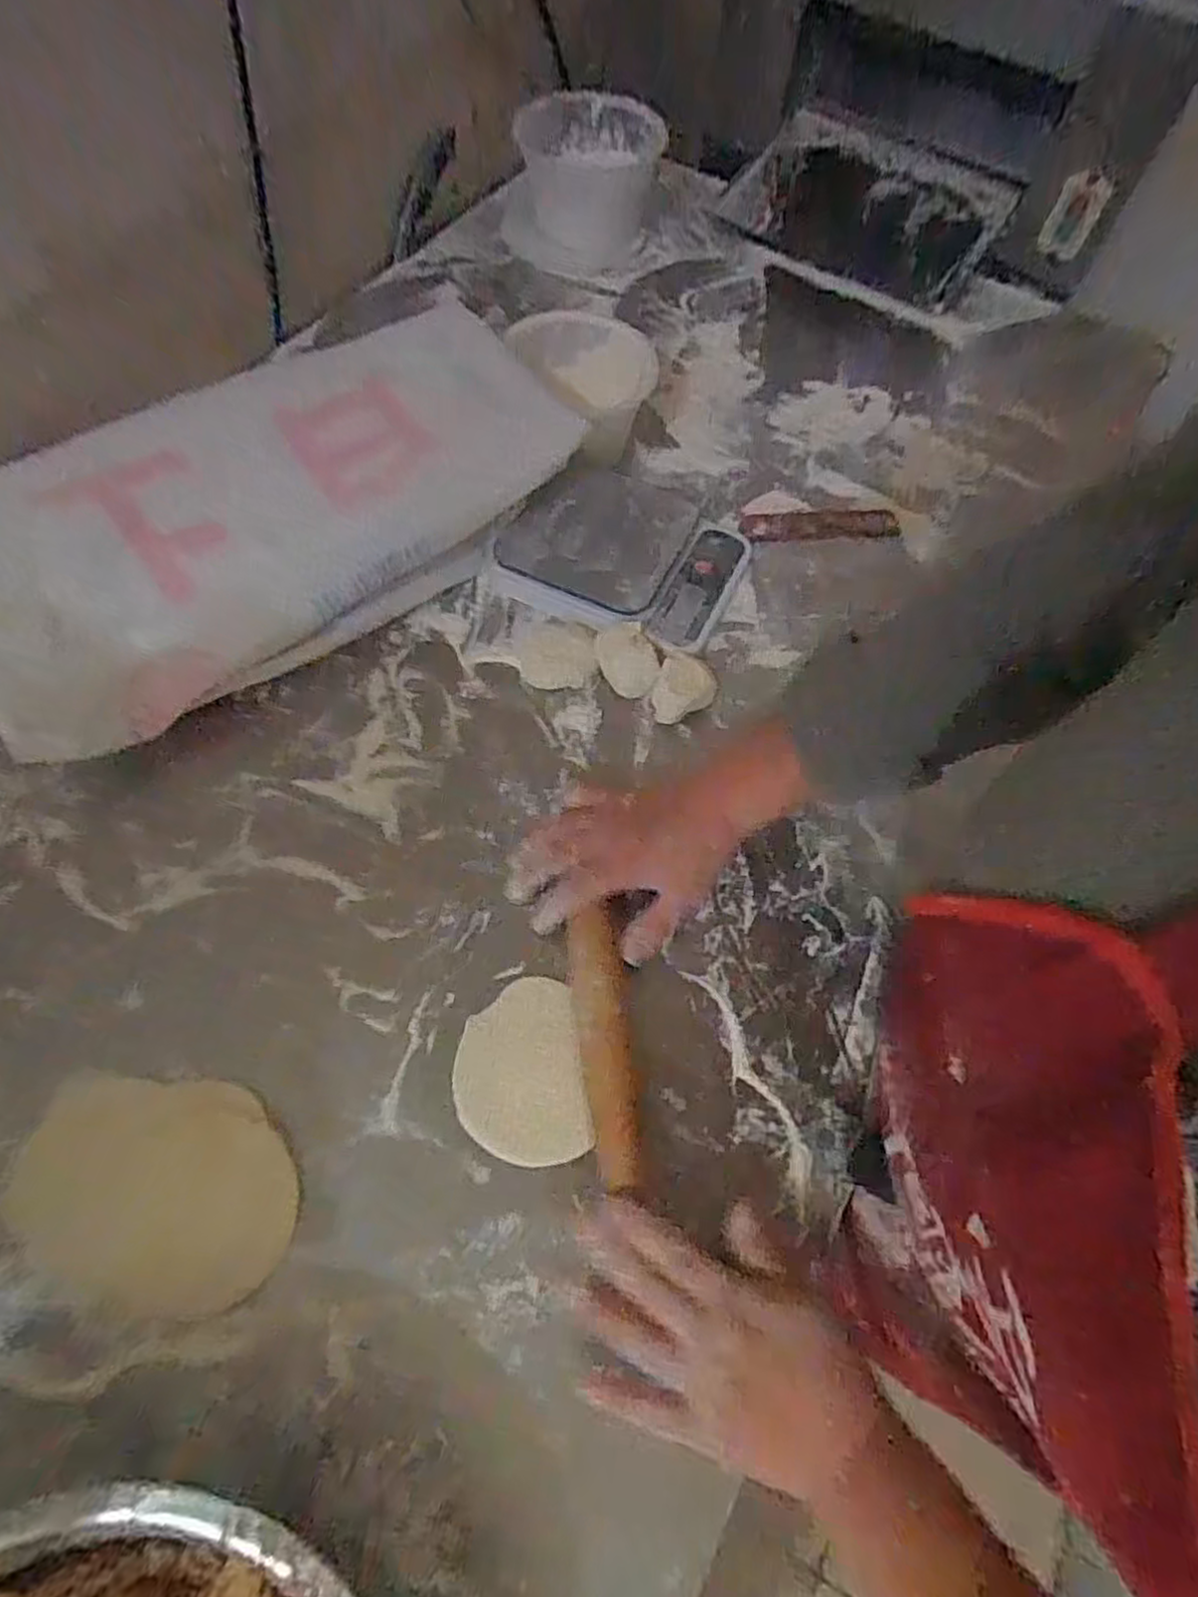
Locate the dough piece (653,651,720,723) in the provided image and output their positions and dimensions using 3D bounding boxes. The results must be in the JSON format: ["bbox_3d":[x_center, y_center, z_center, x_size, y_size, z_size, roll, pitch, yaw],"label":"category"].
[{"bbox_3d":[0.066,-0.083,0.546,0.044,0.023,0.050,18,65,5],"label":"dough piece"}]

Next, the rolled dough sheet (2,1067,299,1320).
[{"bbox_3d":[-0.249,0.219,0.399,0.153,0.004,0.112,5,64,-1],"label":"rolled dough sheet"}]

